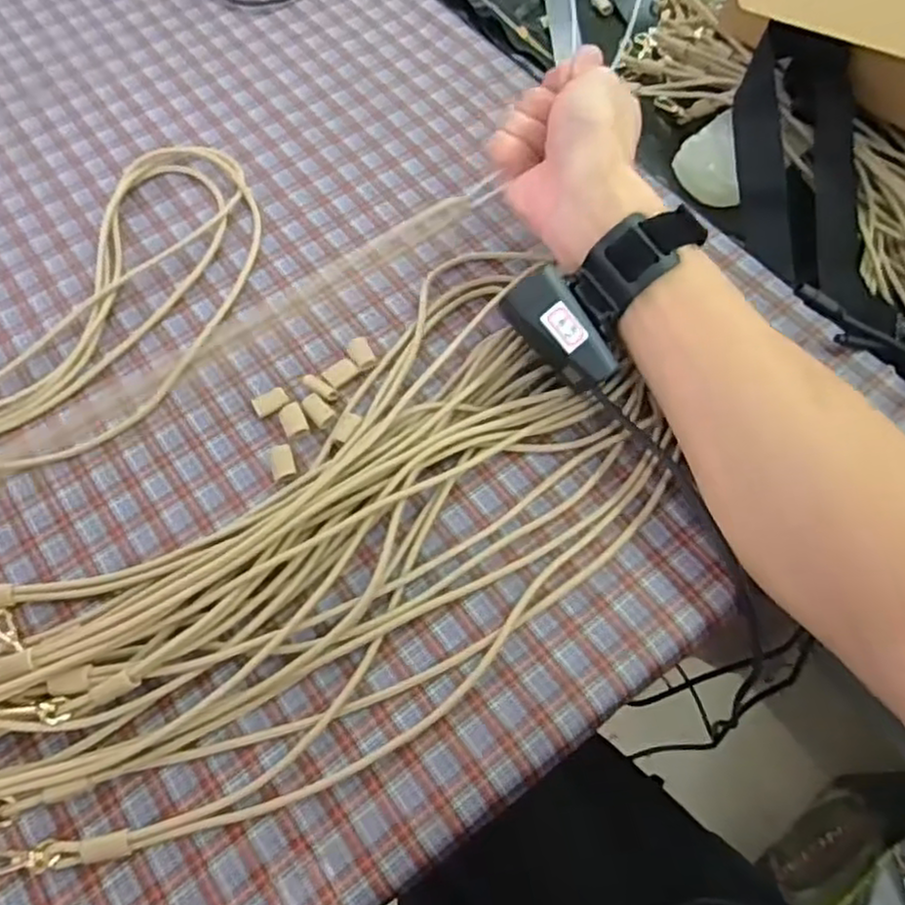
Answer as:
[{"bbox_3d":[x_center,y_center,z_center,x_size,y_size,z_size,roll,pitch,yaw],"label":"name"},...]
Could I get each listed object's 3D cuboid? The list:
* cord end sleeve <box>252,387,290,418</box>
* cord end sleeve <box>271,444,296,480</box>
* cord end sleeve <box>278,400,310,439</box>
[{"bbox_3d":[-0.108,-0.030,0.424,0.021,0.007,0.013,-25,66,-12],"label":"cord end sleeve"},{"bbox_3d":[-0.097,0.005,0.409,0.013,0.004,0.022,-12,64,-6],"label":"cord end sleeve"},{"bbox_3d":[-0.094,-0.020,0.419,0.014,0.004,0.021,-24,66,-12],"label":"cord end sleeve"}]

